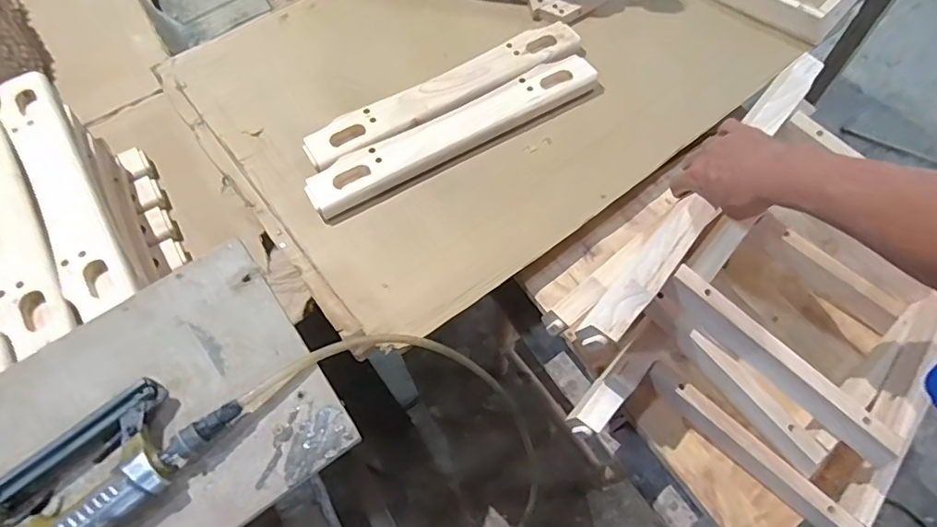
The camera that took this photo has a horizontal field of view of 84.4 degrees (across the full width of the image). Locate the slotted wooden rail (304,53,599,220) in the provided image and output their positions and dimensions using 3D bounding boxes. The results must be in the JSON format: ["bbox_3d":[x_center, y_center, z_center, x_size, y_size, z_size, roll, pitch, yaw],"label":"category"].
[{"bbox_3d":[-0.016,-0.209,0.792,0.482,0.032,0.075,-30,65,-14],"label":"slotted wooden rail"}]

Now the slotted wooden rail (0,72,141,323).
[{"bbox_3d":[-0.555,-0.111,0.706,0.070,0.030,0.436,-31,65,-15],"label":"slotted wooden rail"}]

